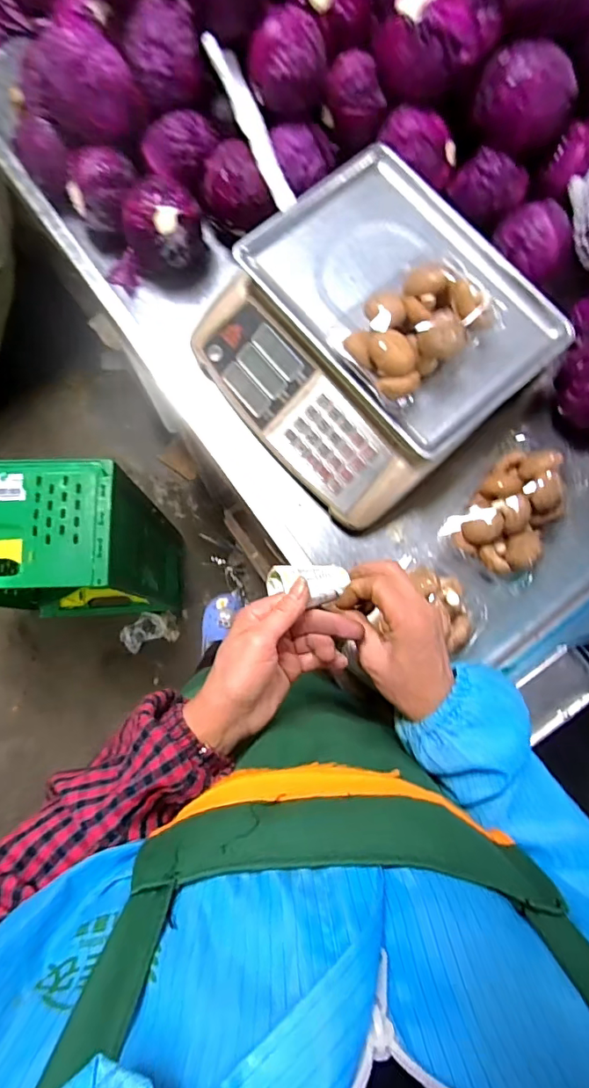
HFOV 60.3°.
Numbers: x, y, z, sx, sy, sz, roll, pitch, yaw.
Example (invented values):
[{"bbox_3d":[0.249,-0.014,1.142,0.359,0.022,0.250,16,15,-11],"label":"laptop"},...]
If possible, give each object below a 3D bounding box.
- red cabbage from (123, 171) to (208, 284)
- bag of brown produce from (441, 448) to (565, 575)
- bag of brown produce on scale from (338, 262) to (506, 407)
[{"bbox_3d":[-0.177,-0.430,0.699,0.104,0.113,0.107,-14,80,-4],"label":"red cabbage"},{"bbox_3d":[0.279,-0.043,0.630,0.113,0.047,0.161,43,82,6],"label":"bag of brown produce"},{"bbox_3d":[0.138,-0.239,0.553,0.164,0.056,0.107,-41,83,-8],"label":"bag of brown produce on scale"}]

